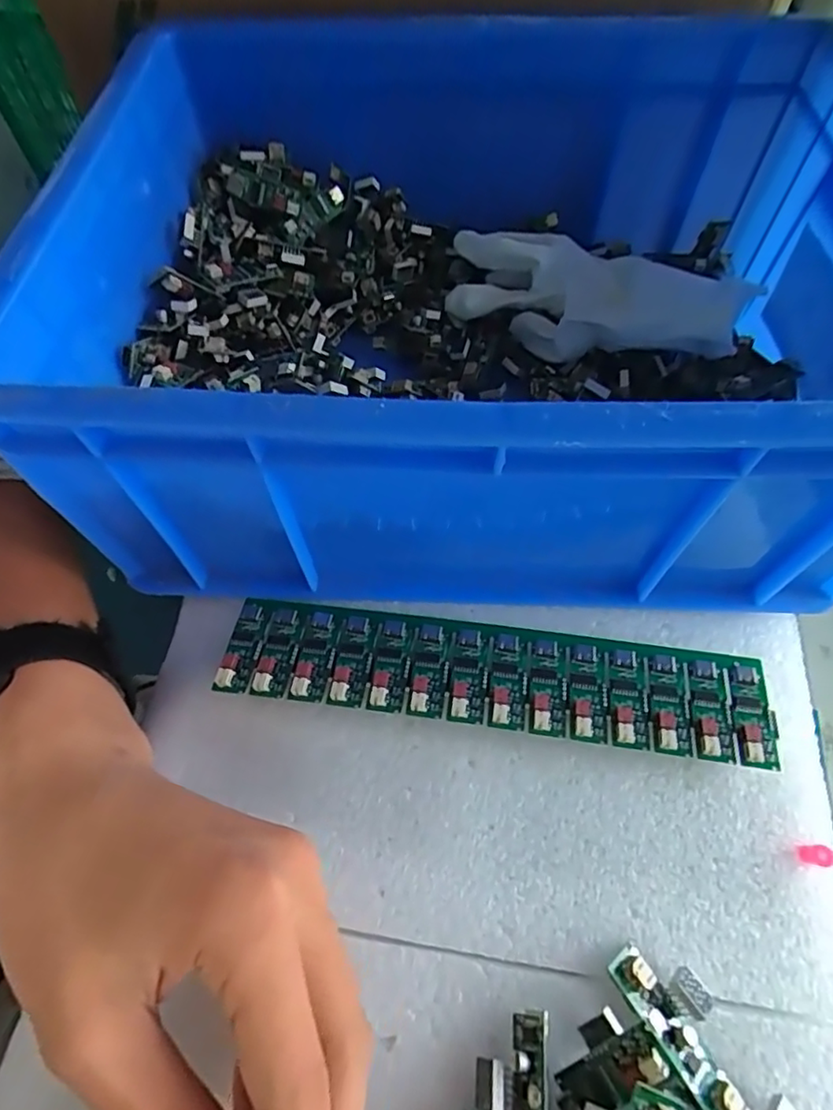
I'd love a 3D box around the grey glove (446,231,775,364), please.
[{"bbox_3d":[0.095,-0.136,0.315,0.152,0.025,0.072,9,62,3],"label":"grey glove"}]

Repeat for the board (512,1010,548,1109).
[{"bbox_3d":[0.033,0.162,0.175,0.013,0.008,0.039,9,50,2],"label":"board"}]

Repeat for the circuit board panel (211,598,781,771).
[{"bbox_3d":[0.030,0.048,0.236,0.215,0.013,0.043,8,62,3],"label":"circuit board panel"}]

